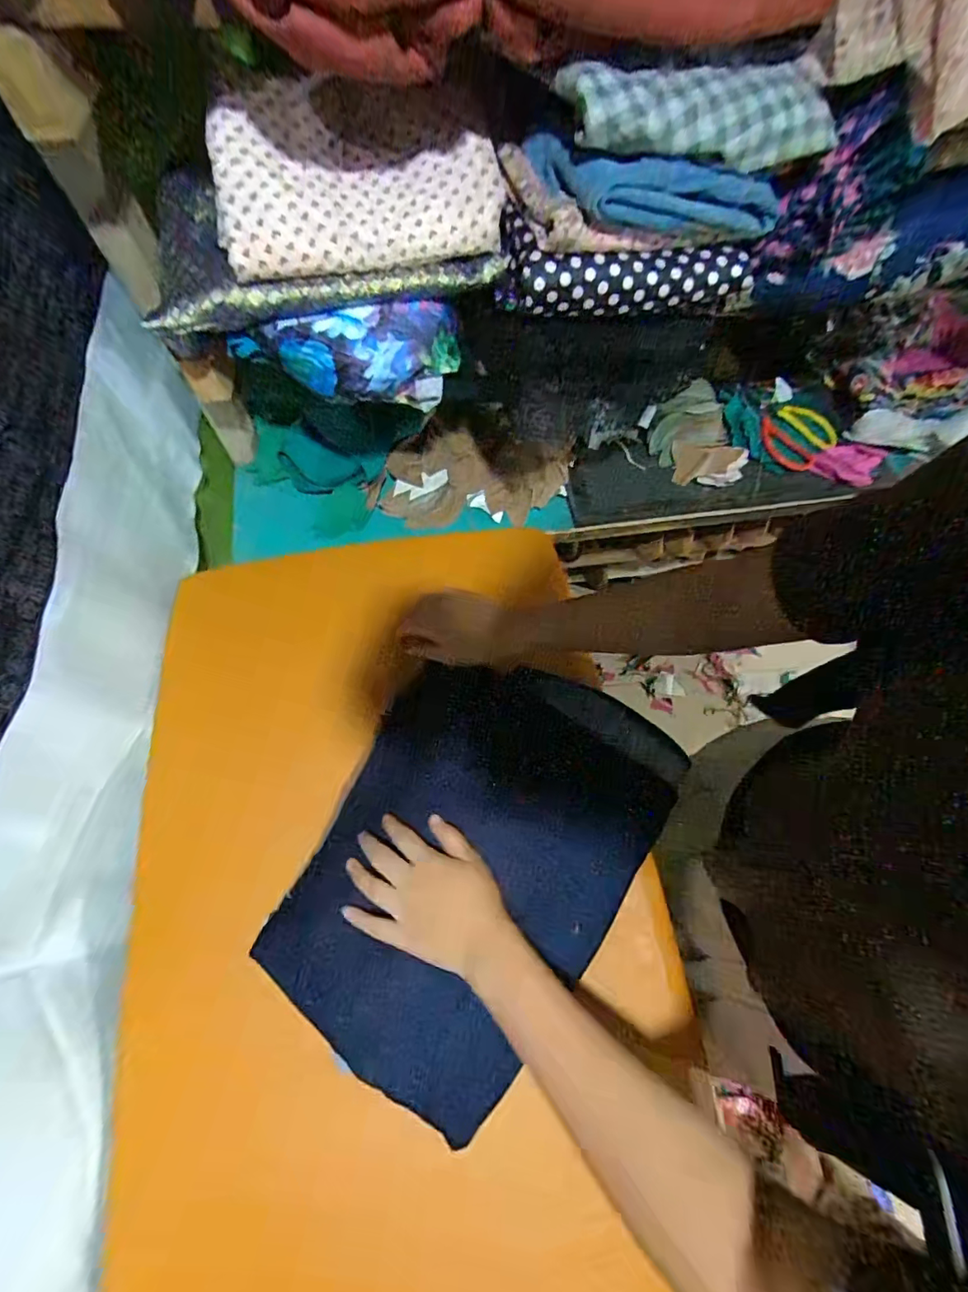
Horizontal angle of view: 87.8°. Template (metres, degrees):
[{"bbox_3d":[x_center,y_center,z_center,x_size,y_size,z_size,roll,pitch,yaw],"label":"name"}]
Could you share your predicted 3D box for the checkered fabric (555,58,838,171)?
[{"bbox_3d":[0.174,-0.422,0.398,0.227,0.053,0.049,-10,66,-5],"label":"checkered fabric"}]

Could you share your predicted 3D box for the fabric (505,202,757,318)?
[{"bbox_3d":[0.141,-0.369,0.485,0.242,0.054,0.083,-10,66,-5],"label":"fabric"}]

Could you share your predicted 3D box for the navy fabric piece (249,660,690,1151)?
[{"bbox_3d":[-0.006,0.179,0.454,0.261,0.025,0.357,29,68,12],"label":"navy fabric piece"}]

